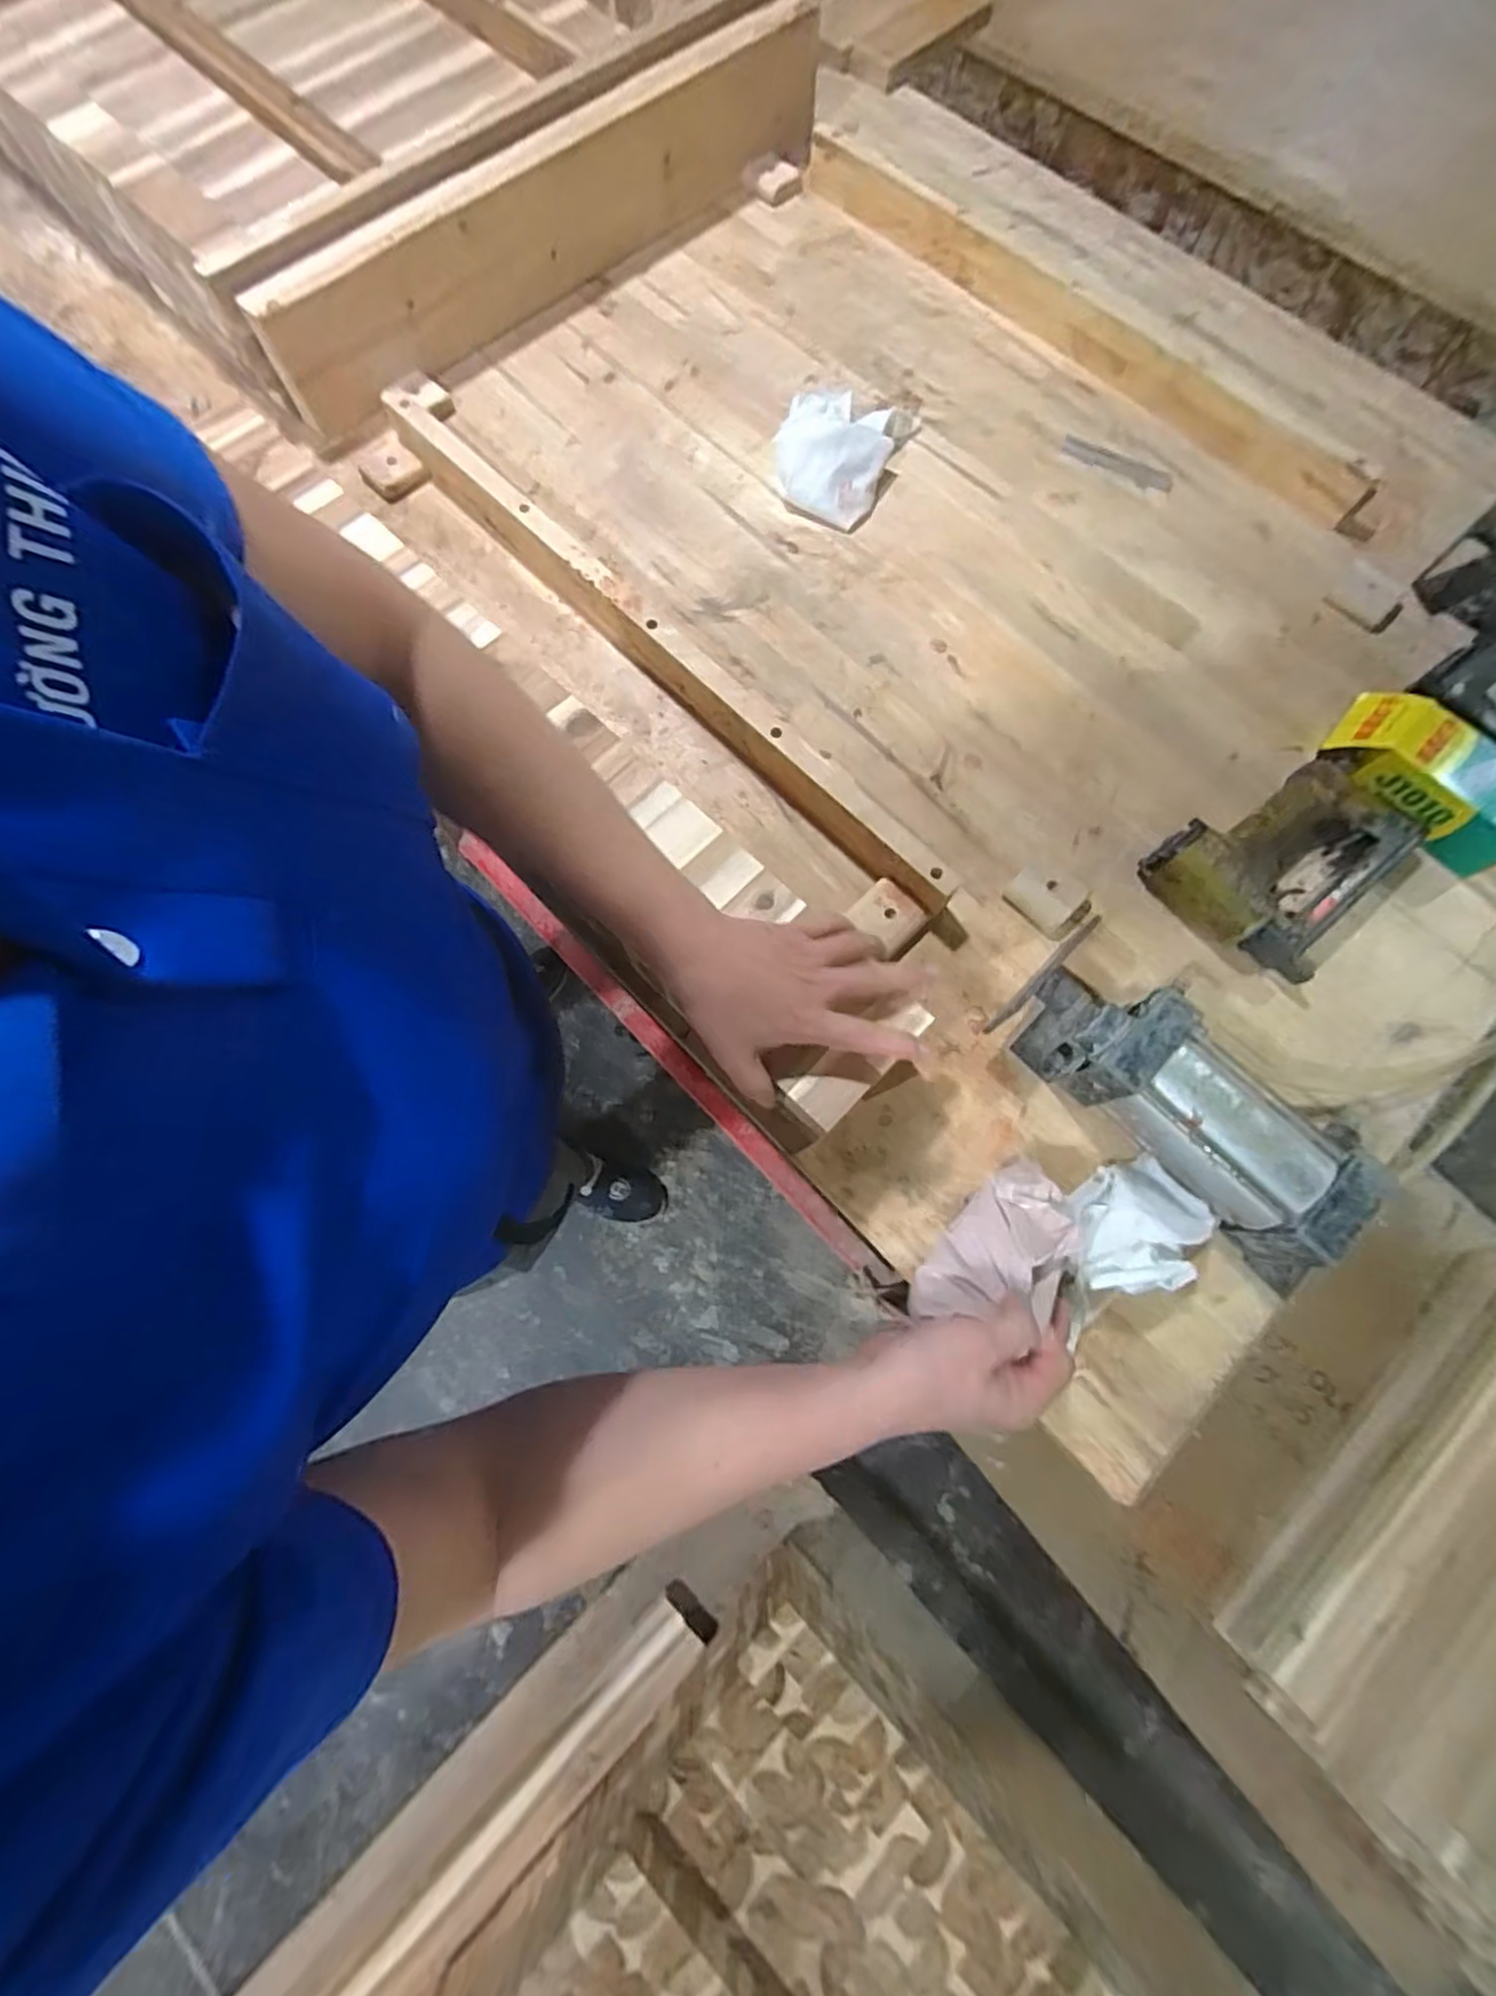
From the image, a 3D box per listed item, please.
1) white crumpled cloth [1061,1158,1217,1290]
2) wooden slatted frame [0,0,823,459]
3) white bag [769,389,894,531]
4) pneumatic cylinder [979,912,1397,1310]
[{"bbox_3d":[0.260,0.155,0.467,0.098,0.051,0.070,-39,78,-10],"label":"white crumpled cloth"},{"bbox_3d":[-0.485,-1.076,0.774,0.930,0.128,0.674,43,79,10],"label":"wooden slatted frame"},{"bbox_3d":[0.079,-0.531,0.675,0.115,0.037,0.133,22,76,6],"label":"white bag"},{"bbox_3d":[0.306,0.073,0.475,0.255,0.091,0.099,43,79,10],"label":"pneumatic cylinder"}]

